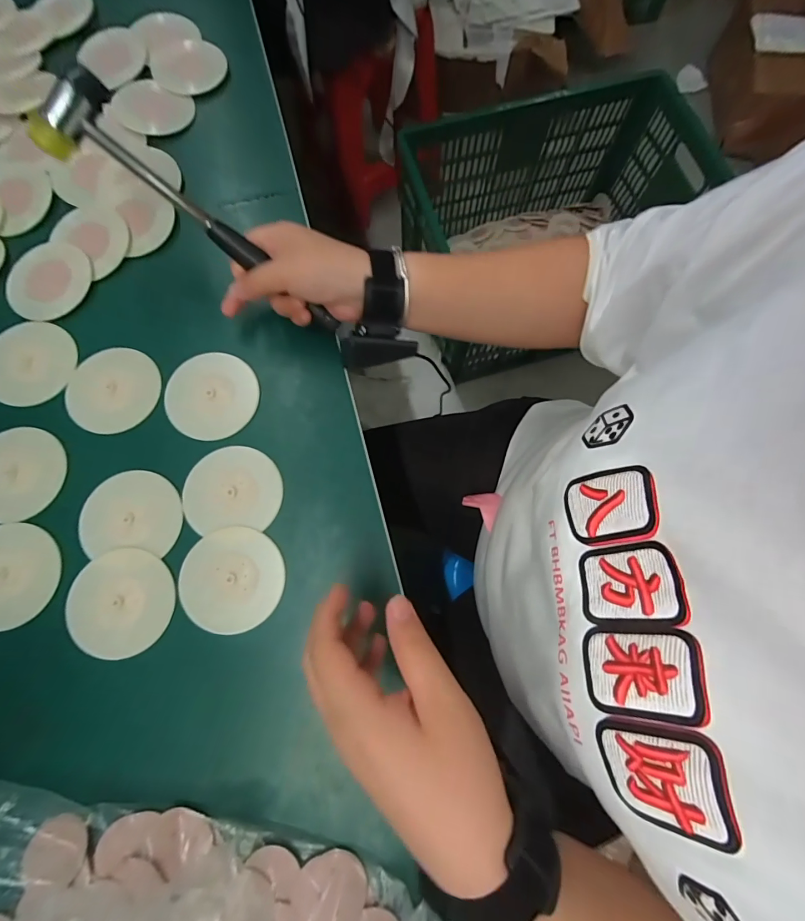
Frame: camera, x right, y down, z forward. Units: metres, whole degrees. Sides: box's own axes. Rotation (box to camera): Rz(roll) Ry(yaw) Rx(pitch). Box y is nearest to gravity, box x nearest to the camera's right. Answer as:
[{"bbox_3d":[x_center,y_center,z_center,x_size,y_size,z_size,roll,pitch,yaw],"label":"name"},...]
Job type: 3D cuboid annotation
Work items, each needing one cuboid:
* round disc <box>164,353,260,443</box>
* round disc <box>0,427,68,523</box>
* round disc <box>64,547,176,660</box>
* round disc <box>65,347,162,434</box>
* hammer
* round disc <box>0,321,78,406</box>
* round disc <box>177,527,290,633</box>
[{"bbox_3d":[-0.181,-0.064,0.388,0.078,0.010,0.085,0,77,0],"label":"round disc"},{"bbox_3d":[-0.349,0.012,0.367,0.075,0.008,0.084,4,77,1],"label":"round disc"},{"bbox_3d":[-0.234,0.118,0.339,0.085,0.005,0.081,0,77,0],"label":"round disc"},{"bbox_3d":[-0.276,-0.068,0.390,0.084,0.004,0.084,0,77,0],"label":"round disc"},{"bbox_3d":[-0.165,-0.205,0.351,0.261,0.034,0.057,35,76,-19],"label":"hammer"},{"bbox_3d":[-0.358,-0.094,0.392,0.078,0.012,0.085,0,77,0],"label":"round disc"},{"bbox_3d":[-0.144,0.100,0.345,0.085,0.005,0.082,0,76,-1],"label":"round disc"}]

